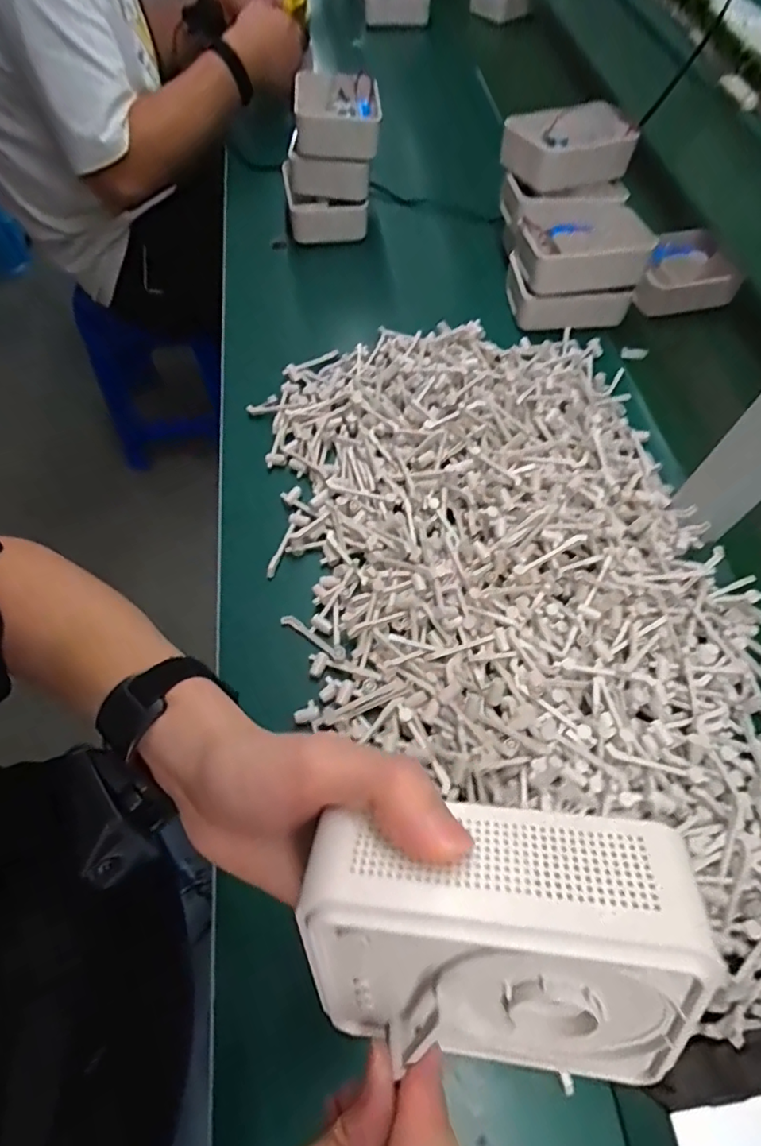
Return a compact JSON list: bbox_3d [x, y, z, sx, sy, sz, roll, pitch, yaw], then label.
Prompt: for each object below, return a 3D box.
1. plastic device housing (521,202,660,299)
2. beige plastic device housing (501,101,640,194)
[{"bbox_3d":[0.219,-0.360,0.593,0.127,0.041,0.105,-5,61,-5],"label":"plastic device housing"},{"bbox_3d":[0.212,-0.486,0.617,0.126,0.046,0.094,-25,65,-15],"label":"beige plastic device housing"}]

